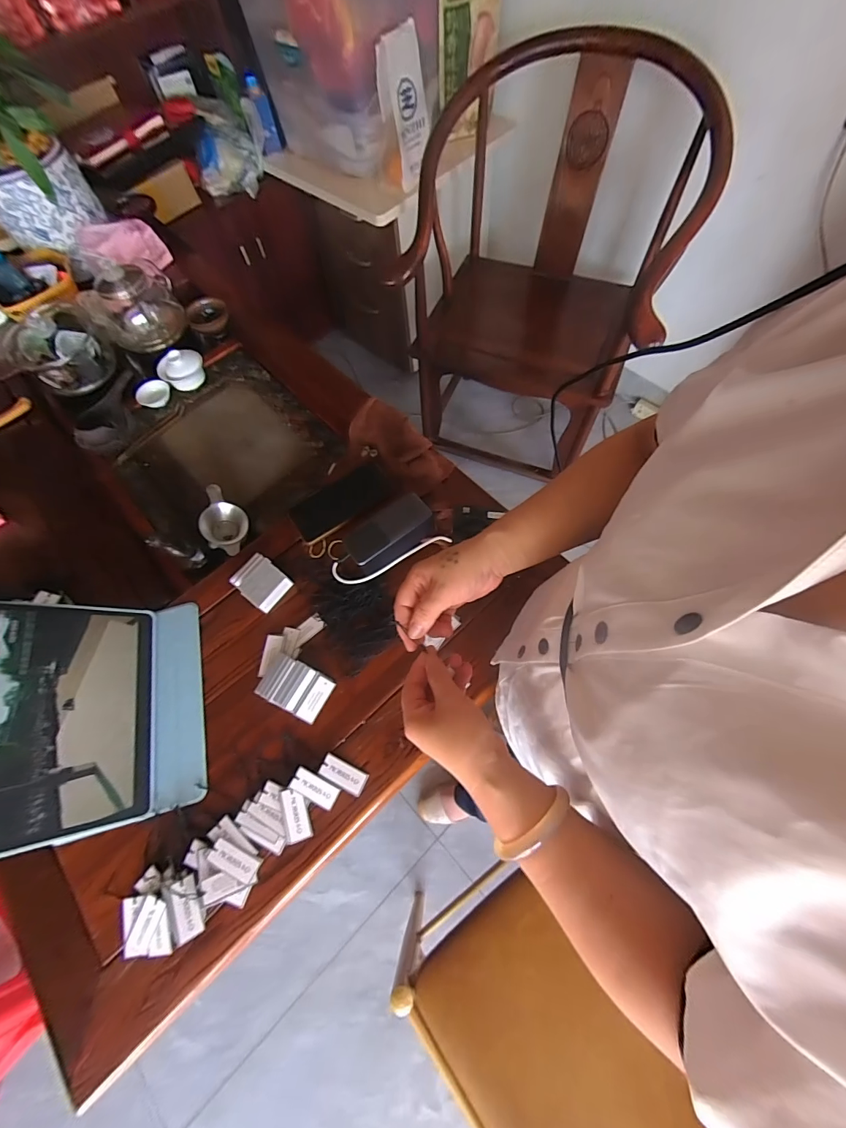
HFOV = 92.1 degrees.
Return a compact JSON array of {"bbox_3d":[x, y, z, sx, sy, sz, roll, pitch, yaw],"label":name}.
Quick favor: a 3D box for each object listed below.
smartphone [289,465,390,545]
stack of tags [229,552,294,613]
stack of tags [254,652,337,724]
[{"bbox_3d":[-0.133,-0.099,0.658,0.159,0.013,0.066,-32,69,-10],"label":"smartphone"},{"bbox_3d":[-0.245,0.025,0.611,0.083,0.028,0.061,35,73,16],"label":"stack of tags"},{"bbox_3d":[-0.172,0.164,0.548,0.093,0.017,0.062,22,70,12],"label":"stack of tags"}]

